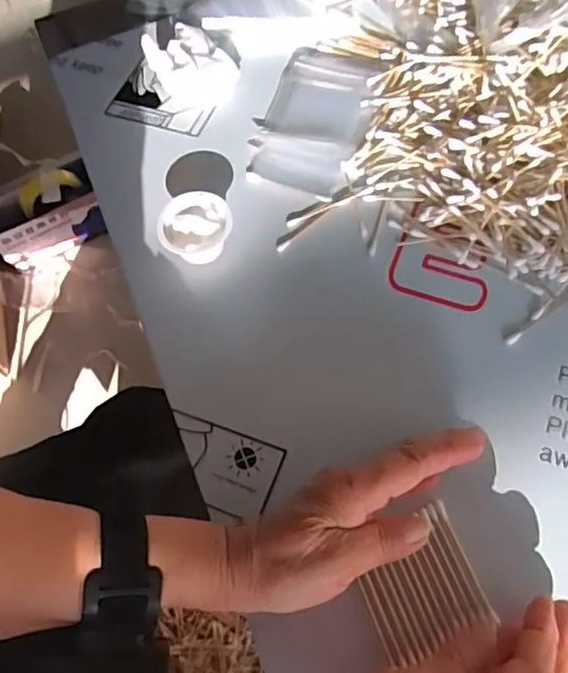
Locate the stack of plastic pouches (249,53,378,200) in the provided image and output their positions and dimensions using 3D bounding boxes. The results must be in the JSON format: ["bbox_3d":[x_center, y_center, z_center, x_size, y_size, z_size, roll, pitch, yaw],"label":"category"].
[{"bbox_3d":[0.025,-0.183,0.504,0.083,0.015,0.152,11,64,9],"label":"stack of plastic pouches"}]

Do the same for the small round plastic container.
[{"bbox_3d":[-0.064,-0.079,0.451,0.051,0.029,0.050,-2,63,3],"label":"small round plastic container"}]

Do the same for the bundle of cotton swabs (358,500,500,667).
[{"bbox_3d":[0.077,0.138,0.343,0.064,0.007,0.068,-19,63,-8],"label":"bundle of cotton swabs"}]

